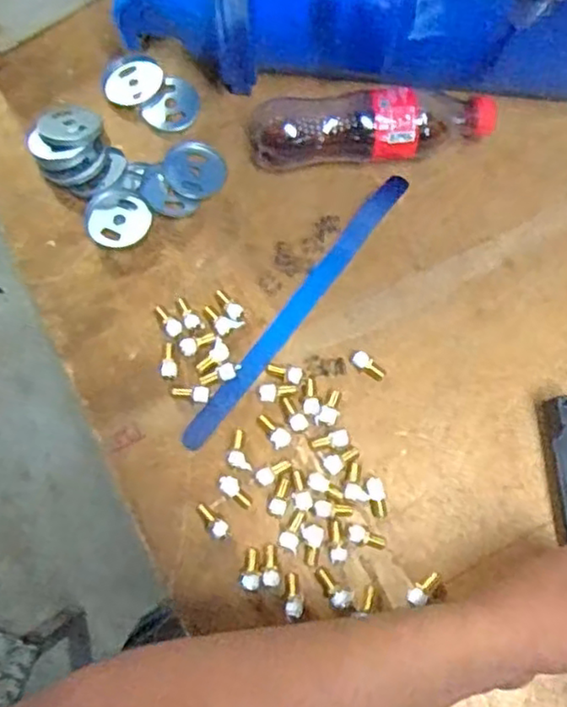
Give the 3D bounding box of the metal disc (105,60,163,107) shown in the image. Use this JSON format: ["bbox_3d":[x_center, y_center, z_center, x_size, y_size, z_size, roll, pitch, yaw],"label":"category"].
[{"bbox_3d":[-0.130,-0.234,0.568,0.049,0.009,0.041,-32,76,-8],"label":"metal disc"}]

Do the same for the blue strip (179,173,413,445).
[{"bbox_3d":[0.012,-0.038,0.525,0.019,0.007,0.275,37,78,8],"label":"blue strip"}]

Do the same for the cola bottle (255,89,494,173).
[{"bbox_3d":[0.073,-0.186,0.532,0.195,0.054,0.063,-5,76,-2],"label":"cola bottle"}]

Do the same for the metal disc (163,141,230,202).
[{"bbox_3d":[-0.073,-0.152,0.545,0.050,0.007,0.047,0,76,-1],"label":"metal disc"}]

